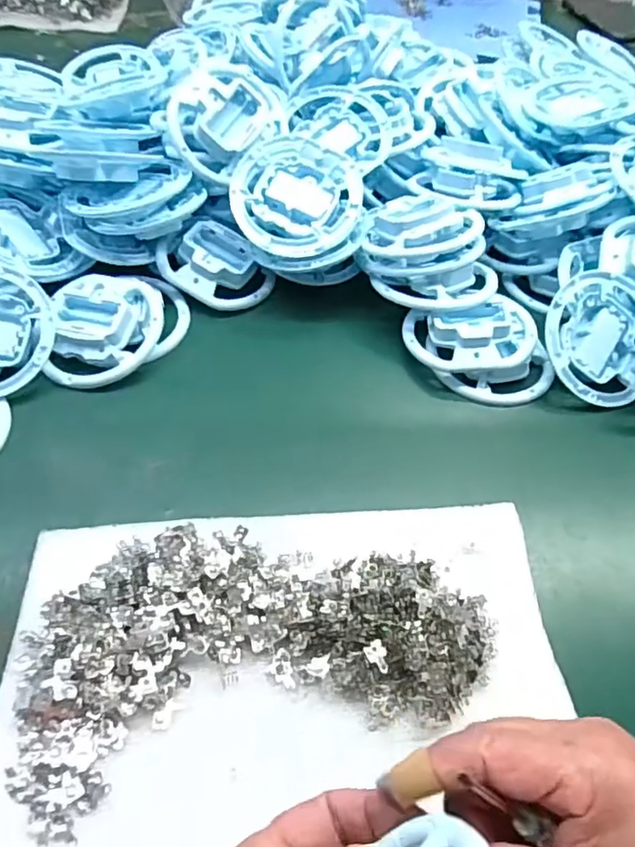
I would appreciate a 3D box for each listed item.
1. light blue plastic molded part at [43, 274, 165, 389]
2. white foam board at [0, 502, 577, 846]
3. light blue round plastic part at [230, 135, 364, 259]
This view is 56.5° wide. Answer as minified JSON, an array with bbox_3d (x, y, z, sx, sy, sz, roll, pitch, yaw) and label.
[{"bbox_3d":[-0.164,-0.073,0.458,0.081,0.034,0.090,2,57,-2],"label":"light blue plastic molded part"},{"bbox_3d":[-0.015,0.129,0.322,0.303,0.017,0.179,-4,54,-5],"label":"white foam board"},{"bbox_3d":[-0.017,-0.187,0.486,0.103,0.015,0.101,0,78,0],"label":"light blue round plastic part"}]

